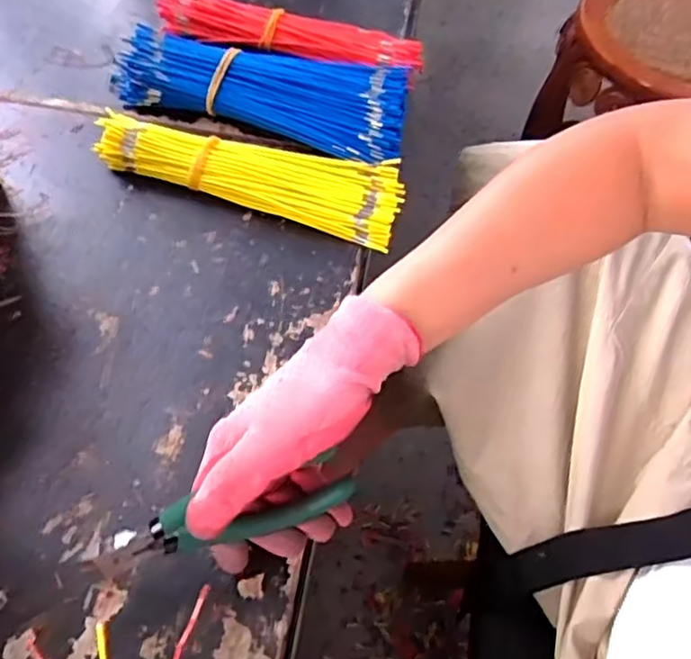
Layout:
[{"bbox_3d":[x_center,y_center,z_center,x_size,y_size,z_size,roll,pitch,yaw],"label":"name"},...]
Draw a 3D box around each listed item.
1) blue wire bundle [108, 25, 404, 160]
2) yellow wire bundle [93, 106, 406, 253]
[{"bbox_3d":[-0.067,-0.209,0.558,0.243,0.039,0.096,16,59,6],"label":"blue wire bundle"},{"bbox_3d":[-0.072,-0.129,0.517,0.239,0.028,0.069,17,59,6],"label":"yellow wire bundle"}]

